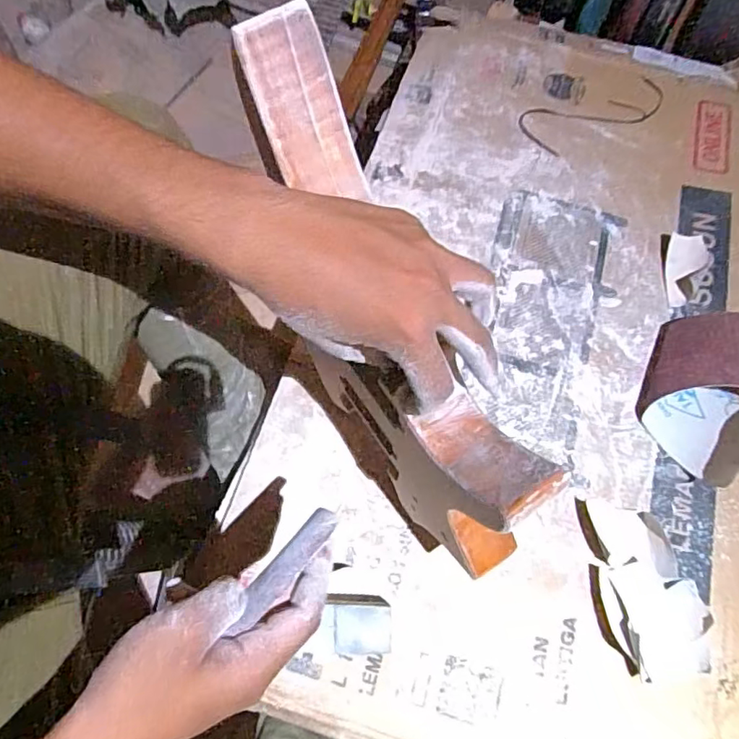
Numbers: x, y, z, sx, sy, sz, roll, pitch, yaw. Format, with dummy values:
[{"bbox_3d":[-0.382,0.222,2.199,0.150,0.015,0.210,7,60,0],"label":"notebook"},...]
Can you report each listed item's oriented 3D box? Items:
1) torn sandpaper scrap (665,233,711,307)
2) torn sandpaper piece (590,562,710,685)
[{"bbox_3d":[0.382,-0.120,0.672,0.047,0.009,0.103,16,68,7],"label":"torn sandpaper scrap"},{"bbox_3d":[0.259,0.228,0.511,0.086,0.030,0.097,-9,67,-4],"label":"torn sandpaper piece"}]

